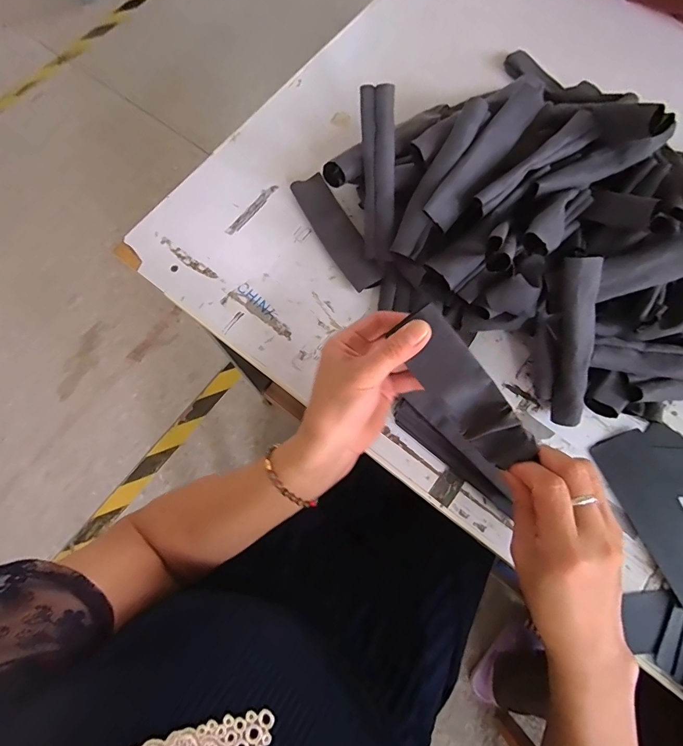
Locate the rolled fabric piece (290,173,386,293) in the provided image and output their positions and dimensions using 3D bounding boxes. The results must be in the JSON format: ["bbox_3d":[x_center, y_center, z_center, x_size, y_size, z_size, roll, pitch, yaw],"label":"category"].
[{"bbox_3d":[-0.005,-0.152,0.442,0.039,0.019,0.147,-30,76,-8],"label":"rolled fabric piece"}]

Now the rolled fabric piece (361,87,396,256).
[{"bbox_3d":[0.036,-0.189,0.402,0.029,0.022,0.152,-4,112,-2],"label":"rolled fabric piece"}]

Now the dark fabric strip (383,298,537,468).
[{"bbox_3d":[0.088,0.012,0.304,0.042,0.018,0.124,-39,77,27],"label":"dark fabric strip"}]

